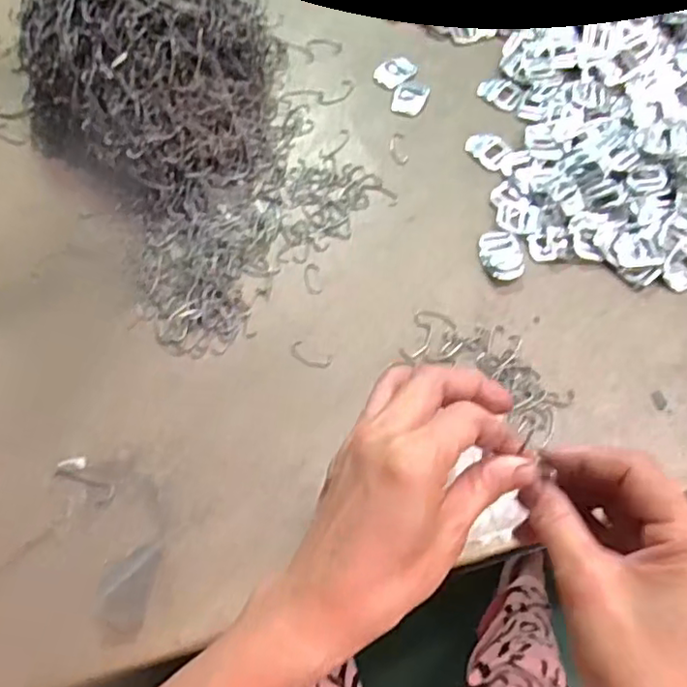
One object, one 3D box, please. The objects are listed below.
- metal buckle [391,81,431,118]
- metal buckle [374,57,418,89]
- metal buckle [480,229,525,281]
[{"bbox_3d":[0.062,-0.227,0.566,0.029,0.004,0.039,20,67,10],"label":"metal buckle"},{"bbox_3d":[0.047,-0.258,0.582,0.036,0.008,0.032,-32,69,-13],"label":"metal buckle"},{"bbox_3d":[0.127,-0.071,0.492,0.032,0.007,0.044,-10,66,-4],"label":"metal buckle"}]

